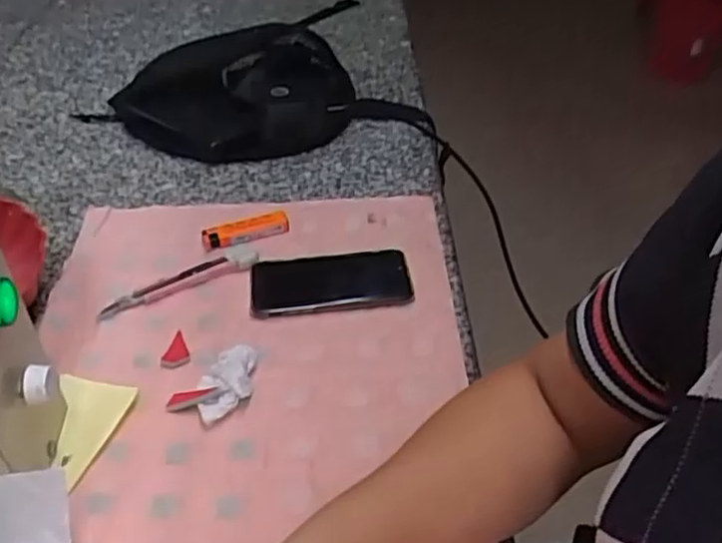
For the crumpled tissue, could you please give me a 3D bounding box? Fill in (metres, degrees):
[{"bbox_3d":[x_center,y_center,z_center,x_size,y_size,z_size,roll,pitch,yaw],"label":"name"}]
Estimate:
[{"bbox_3d":[-0.099,0.082,0.524,0.038,0.014,0.063,1,39,2],"label":"crumpled tissue"}]

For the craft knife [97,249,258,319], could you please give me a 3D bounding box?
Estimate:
[{"bbox_3d":[-0.159,0.010,0.623,0.140,0.016,0.026,-22,44,-24],"label":"craft knife"}]

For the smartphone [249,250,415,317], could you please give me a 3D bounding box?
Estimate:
[{"bbox_3d":[-0.027,0.005,0.616,0.136,0.010,0.071,-6,39,-6],"label":"smartphone"}]

